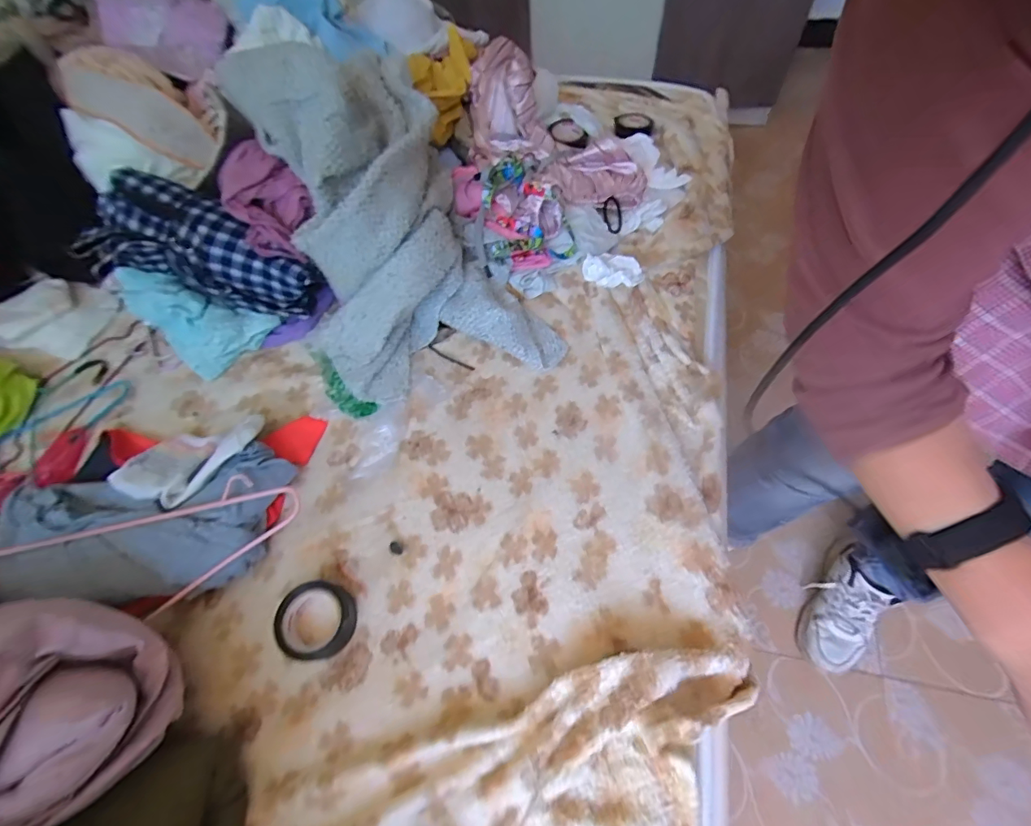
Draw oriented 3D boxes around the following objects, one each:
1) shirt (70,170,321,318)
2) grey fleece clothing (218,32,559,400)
[{"bbox_3d":[-0.375,-0.194,0.593,0.264,0.094,0.116,23,60,-8],"label":"shirt"},{"bbox_3d":[-0.153,-0.247,0.588,0.262,0.245,0.412,-22,61,-11],"label":"grey fleece clothing"}]

